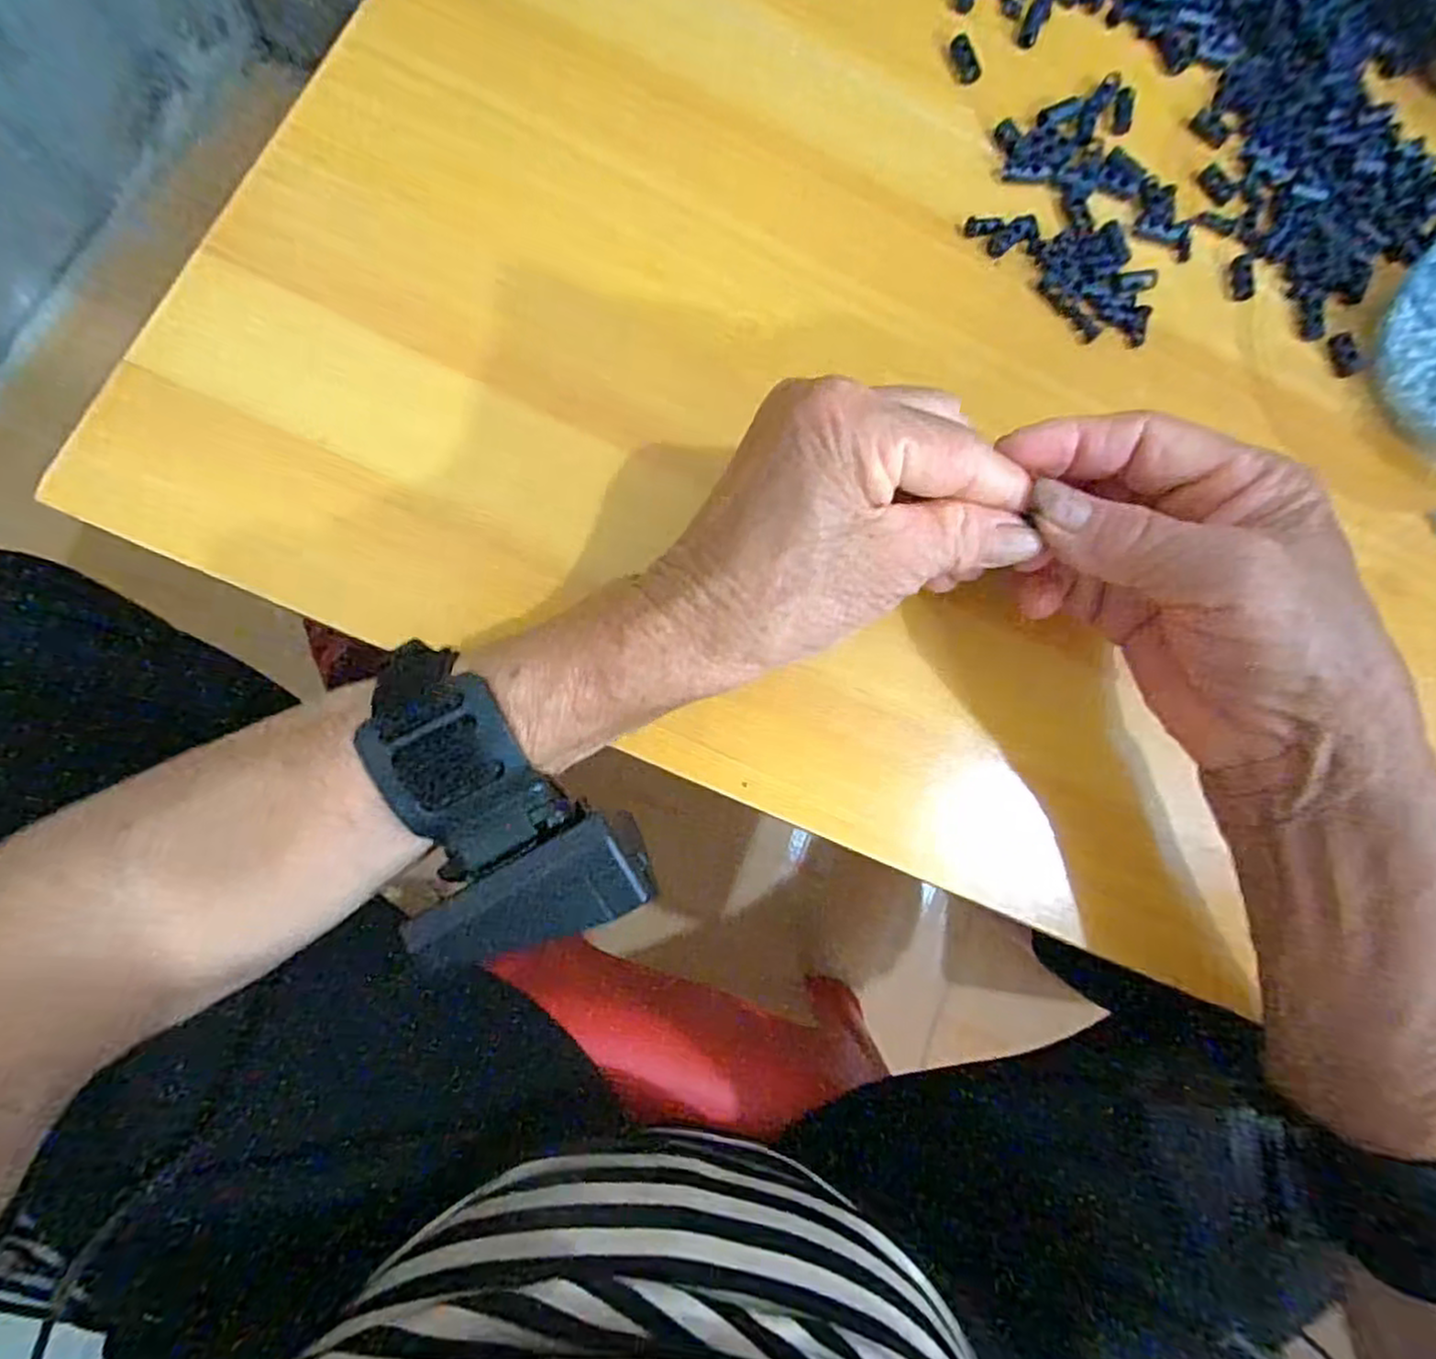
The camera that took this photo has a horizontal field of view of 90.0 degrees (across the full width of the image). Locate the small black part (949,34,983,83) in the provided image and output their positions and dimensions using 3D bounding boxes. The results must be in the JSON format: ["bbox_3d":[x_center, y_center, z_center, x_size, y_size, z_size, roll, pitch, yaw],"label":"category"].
[{"bbox_3d":[0.106,-0.265,0.306,0.009,0.006,0.021,-18,84,-11],"label":"small black part"}]

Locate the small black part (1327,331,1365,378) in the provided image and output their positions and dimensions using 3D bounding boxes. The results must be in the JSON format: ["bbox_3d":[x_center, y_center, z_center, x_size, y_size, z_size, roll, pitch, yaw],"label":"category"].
[{"bbox_3d":[0.270,-0.140,0.310,0.009,0.006,0.019,-21,85,-11],"label":"small black part"}]

